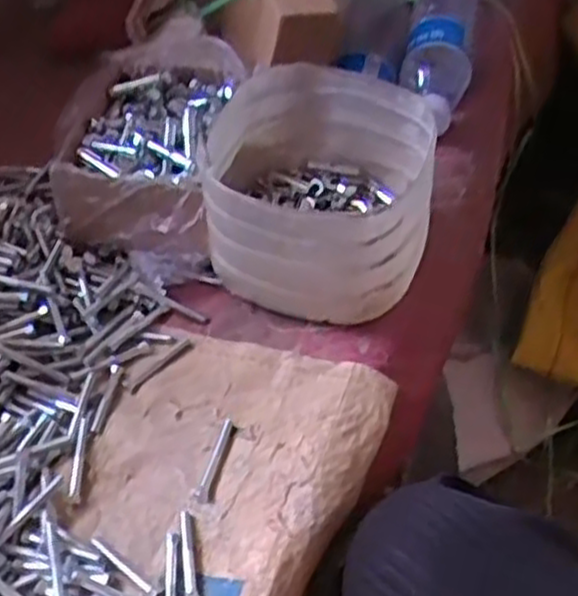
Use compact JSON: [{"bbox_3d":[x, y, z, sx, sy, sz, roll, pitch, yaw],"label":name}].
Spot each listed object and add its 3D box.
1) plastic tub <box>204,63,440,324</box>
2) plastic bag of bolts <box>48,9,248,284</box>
[{"bbox_3d":[0.024,-0.072,0.580,0.146,0.125,0.156,2,49,11],"label":"plastic tub"},{"bbox_3d":[-0.115,-0.123,0.661,0.139,0.083,0.229,2,49,9],"label":"plastic bag of bolts"}]

